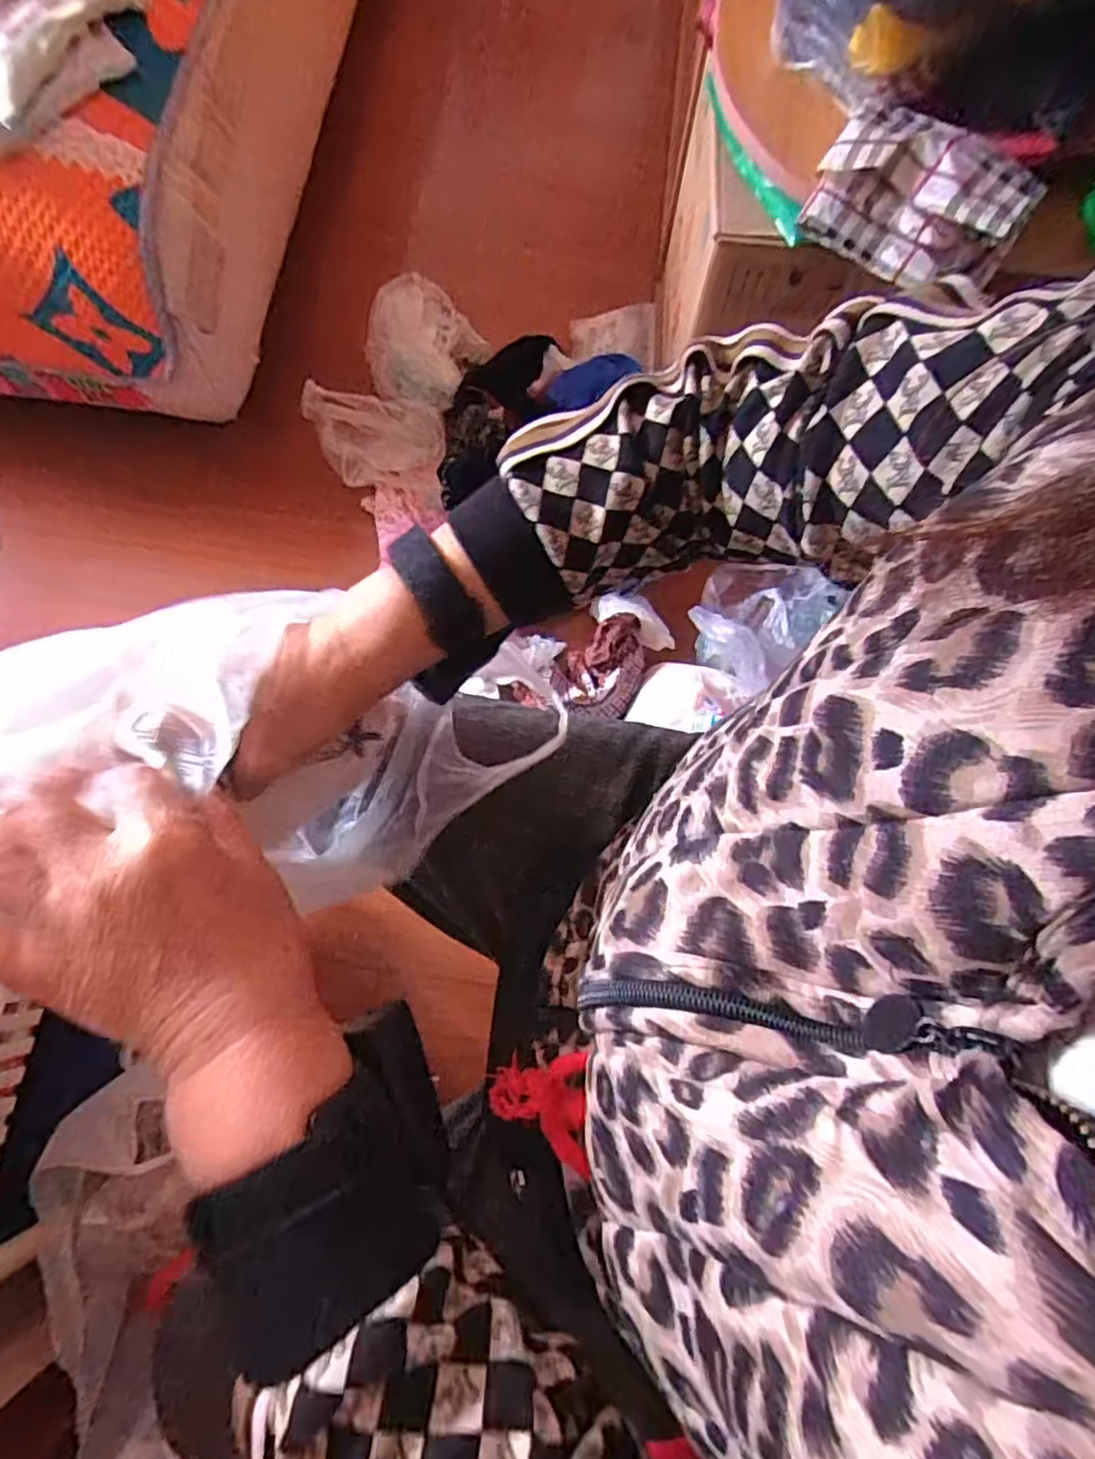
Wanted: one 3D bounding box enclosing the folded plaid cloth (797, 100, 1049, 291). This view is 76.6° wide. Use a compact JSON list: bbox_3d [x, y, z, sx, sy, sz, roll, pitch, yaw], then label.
[{"bbox_3d":[0.320,-0.455,0.601,0.170,0.076,0.095,36,77,10],"label":"folded plaid cloth"}]

